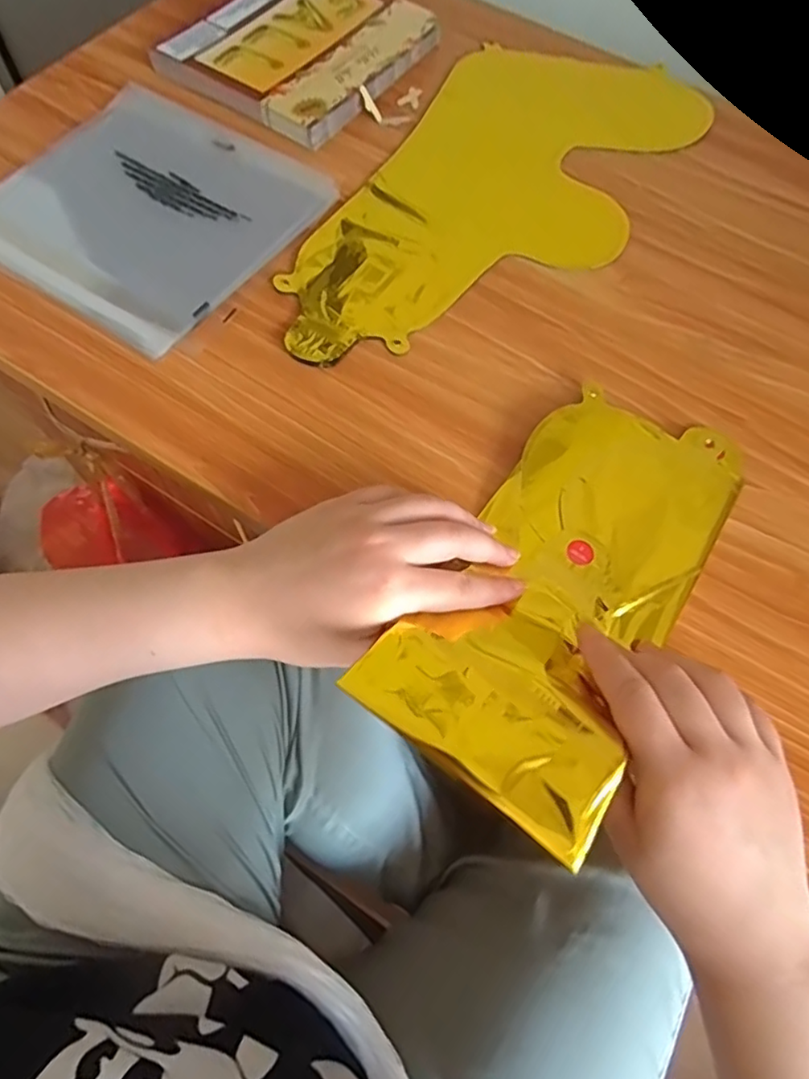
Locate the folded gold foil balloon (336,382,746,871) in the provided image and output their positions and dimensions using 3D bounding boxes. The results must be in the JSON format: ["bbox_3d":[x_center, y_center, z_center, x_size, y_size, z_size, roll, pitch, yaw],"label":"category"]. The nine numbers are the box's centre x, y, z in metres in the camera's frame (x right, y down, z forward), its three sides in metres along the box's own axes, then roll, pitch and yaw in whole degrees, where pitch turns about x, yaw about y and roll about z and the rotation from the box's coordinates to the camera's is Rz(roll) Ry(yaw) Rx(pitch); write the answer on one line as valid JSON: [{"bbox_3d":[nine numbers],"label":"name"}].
[{"bbox_3d":[0.091,0.019,0.334,0.119,0.030,0.262,33,57,11],"label":"folded gold foil balloon"}]

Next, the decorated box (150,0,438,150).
[{"bbox_3d":[-0.085,-0.414,0.518,0.164,0.018,0.185,31,69,11],"label":"decorated box"}]

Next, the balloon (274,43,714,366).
[{"bbox_3d":[0.071,-0.265,0.471,0.192,0.009,0.410,32,69,11],"label":"balloon"}]

